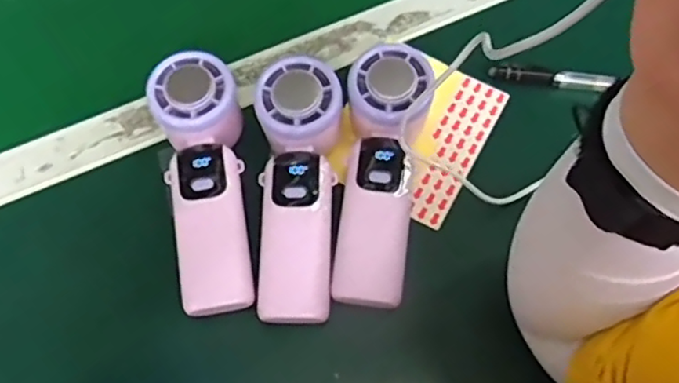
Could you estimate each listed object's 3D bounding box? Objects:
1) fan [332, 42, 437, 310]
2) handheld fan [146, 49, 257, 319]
[{"bbox_3d":[0.027,-0.011,0.399,0.050,0.034,0.165,7,78,4],"label":"fan"},{"bbox_3d":[-0.086,-0.005,0.405,0.052,0.041,0.166,-9,76,-4],"label":"handheld fan"}]

